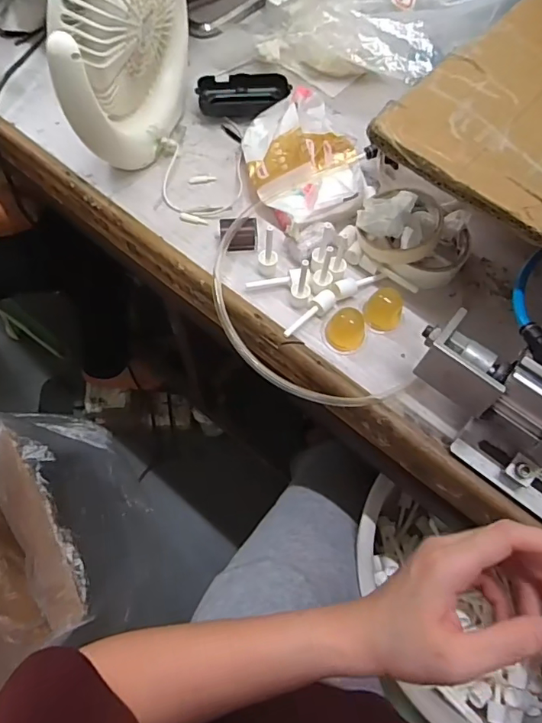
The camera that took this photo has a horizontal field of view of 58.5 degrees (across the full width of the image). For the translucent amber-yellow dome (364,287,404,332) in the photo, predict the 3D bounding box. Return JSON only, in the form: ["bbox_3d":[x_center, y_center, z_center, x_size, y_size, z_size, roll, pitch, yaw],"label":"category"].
[{"bbox_3d":[0.110,-0.050,0.469,0.035,0.030,0.031,26,68,10],"label":"translucent amber-yellow dome"}]

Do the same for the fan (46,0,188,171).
[{"bbox_3d":[-0.136,-0.307,0.472,0.052,0.208,0.192,17,67,6],"label":"fan"}]

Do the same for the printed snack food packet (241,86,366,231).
[{"bbox_3d":[0.039,-0.218,0.518,0.127,0.060,0.147,-7,67,-5],"label":"printed snack food packet"}]

